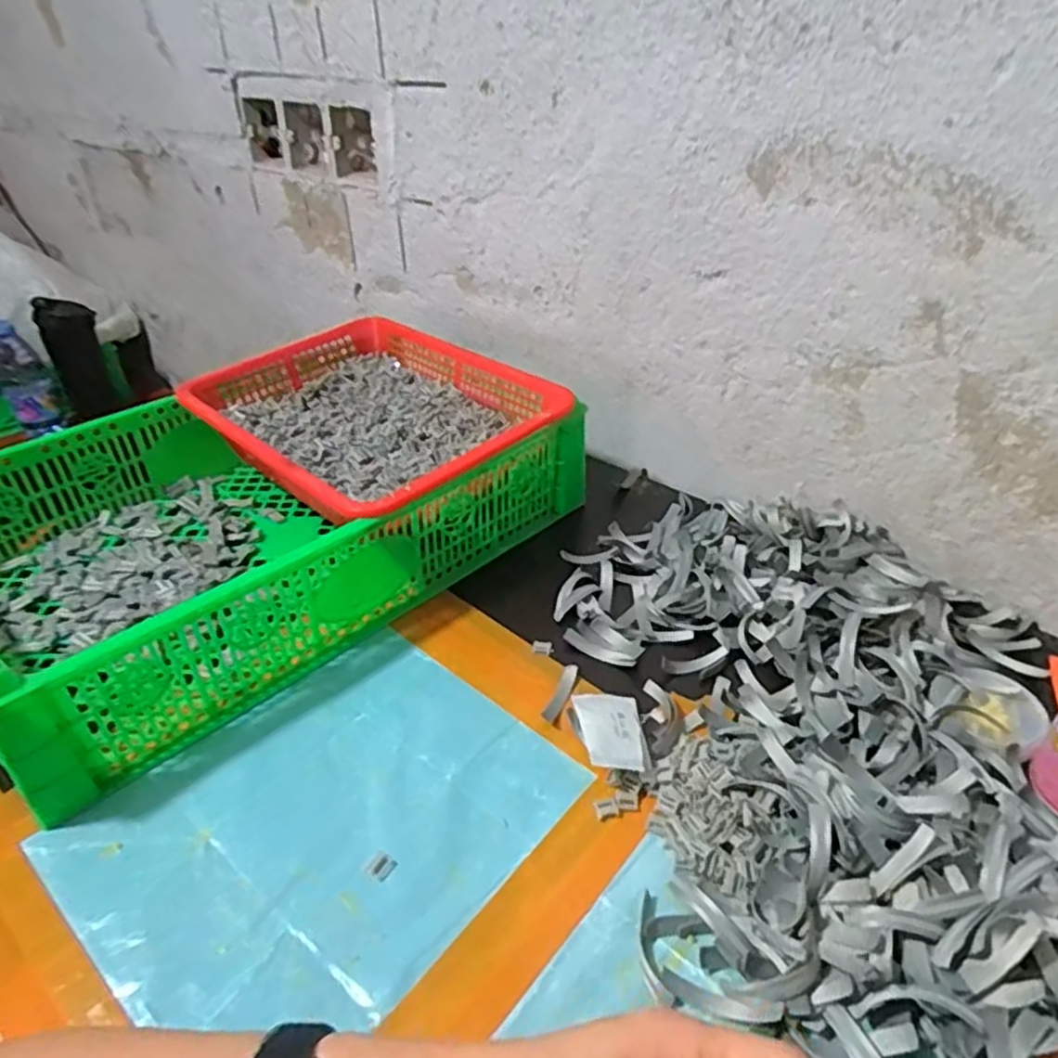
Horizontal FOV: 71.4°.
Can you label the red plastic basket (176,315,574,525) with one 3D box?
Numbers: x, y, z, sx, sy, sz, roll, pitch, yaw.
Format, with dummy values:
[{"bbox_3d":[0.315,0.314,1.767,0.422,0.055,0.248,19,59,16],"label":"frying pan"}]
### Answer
[{"bbox_3d":[-0.132,-0.092,0.649,0.242,0.075,0.293,-30,44,-35],"label":"red plastic basket"}]

